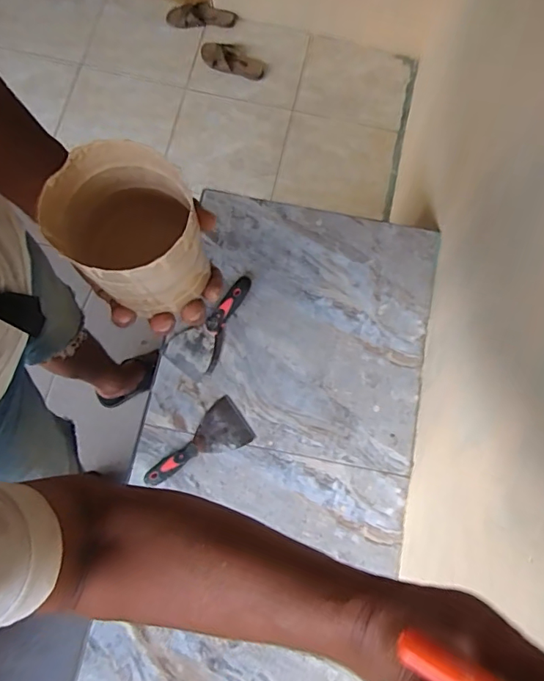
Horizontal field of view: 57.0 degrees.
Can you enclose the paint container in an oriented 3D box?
[{"bbox_3d":[-0.090,-0.068,0.345,0.084,0.107,0.081,0,75,-1],"label":"paint container"}]

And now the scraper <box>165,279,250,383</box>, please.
[{"bbox_3d":[-0.106,-0.033,0.939,0.096,0.045,0.213,37,78,8],"label":"scraper"}]

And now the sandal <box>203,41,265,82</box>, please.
[{"bbox_3d":[-0.130,-0.960,1.718,0.223,0.036,0.088,17,76,4],"label":"sandal"}]

